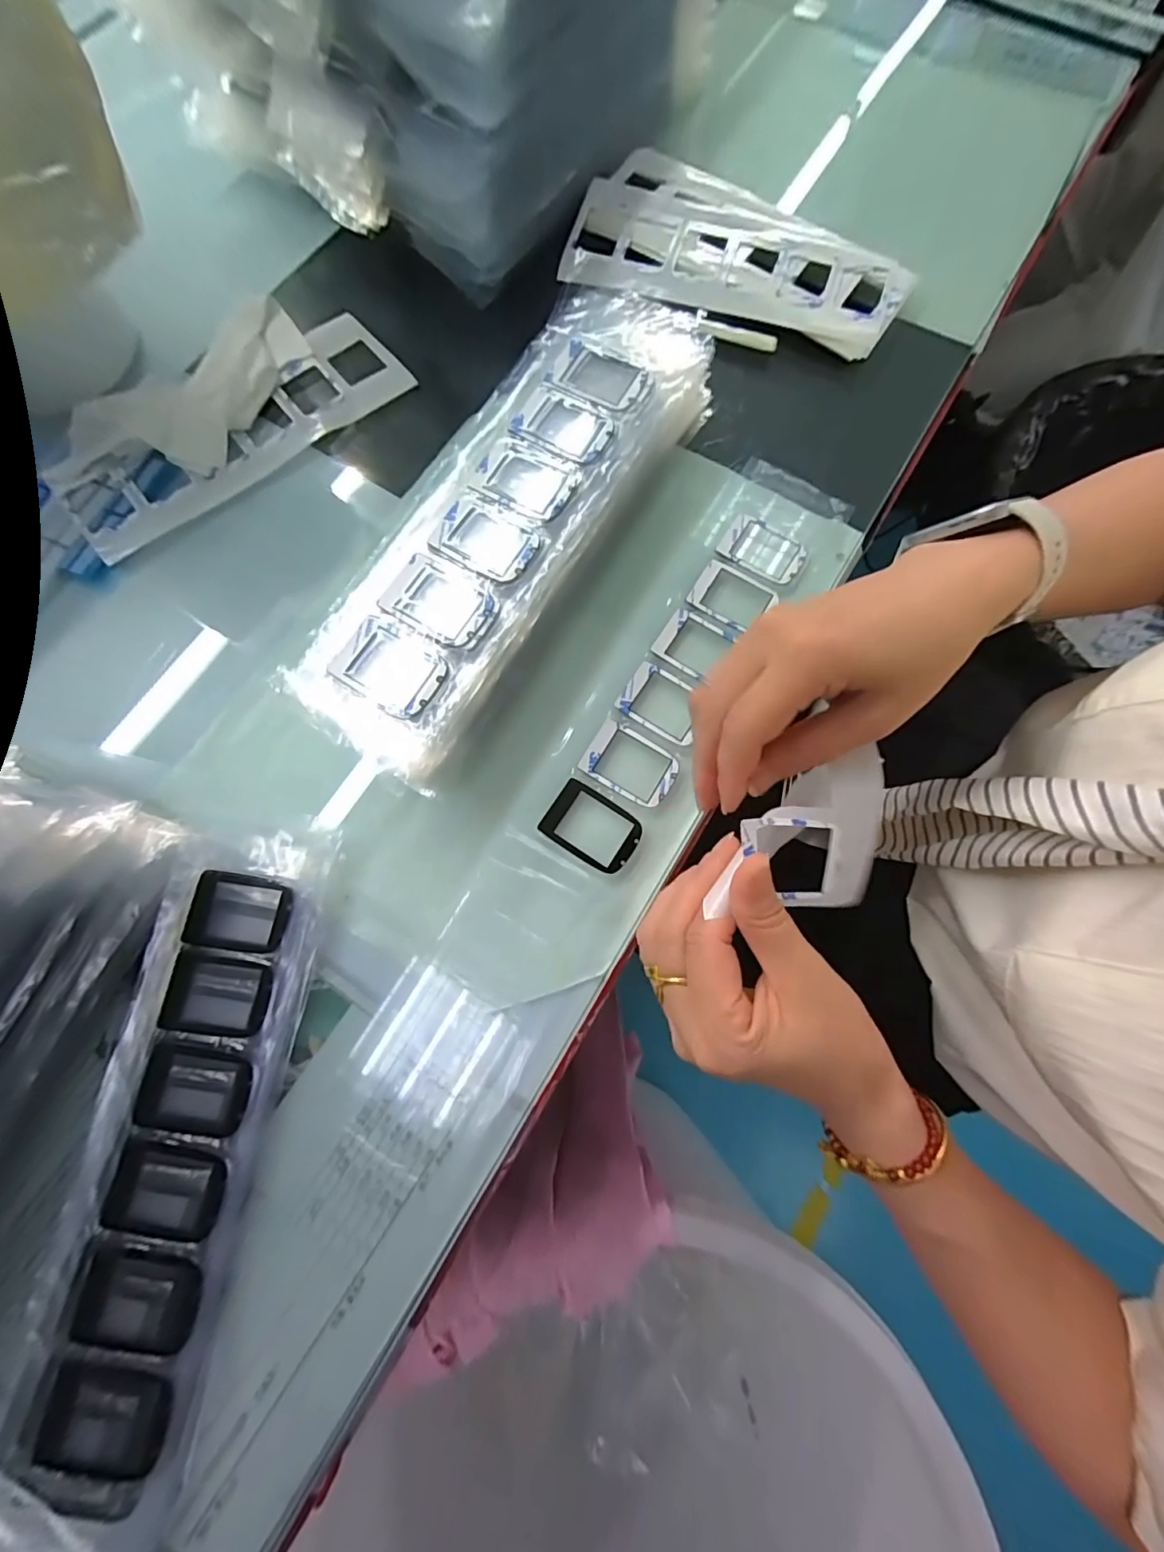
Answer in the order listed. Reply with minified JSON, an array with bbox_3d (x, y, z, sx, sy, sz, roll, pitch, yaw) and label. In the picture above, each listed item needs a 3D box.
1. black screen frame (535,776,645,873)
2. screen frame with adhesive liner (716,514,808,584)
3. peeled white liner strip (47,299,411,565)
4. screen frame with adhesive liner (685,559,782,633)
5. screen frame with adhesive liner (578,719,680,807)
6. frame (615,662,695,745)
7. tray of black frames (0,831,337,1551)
[{"bbox_3d":[0.006,0.027,0.280,0.052,0.004,0.037,32,78,7],"label":"black screen frame"},{"bbox_3d":[0.115,-0.144,0.322,0.053,0.004,0.035,28,78,6],"label":"screen frame with adhesive liner"},{"bbox_3d":[-0.244,-0.251,0.340,0.230,0.015,0.118,-38,80,-9],"label":"peeled white liner strip"},{"bbox_3d":[0.093,-0.111,0.313,0.049,0.004,0.035,30,78,7],"label":"screen frame with adhesive liner"},{"bbox_3d":[0.028,-0.007,0.288,0.051,0.004,0.036,31,78,7],"label":"screen frame with adhesive liner"},{"bbox_3d":[0.048,-0.044,0.297,0.048,0.004,0.035,32,78,7],"label":"frame"},{"bbox_3d":[-0.198,0.177,0.244,0.085,0.013,0.293,8,77,1],"label":"tray of black frames"}]

